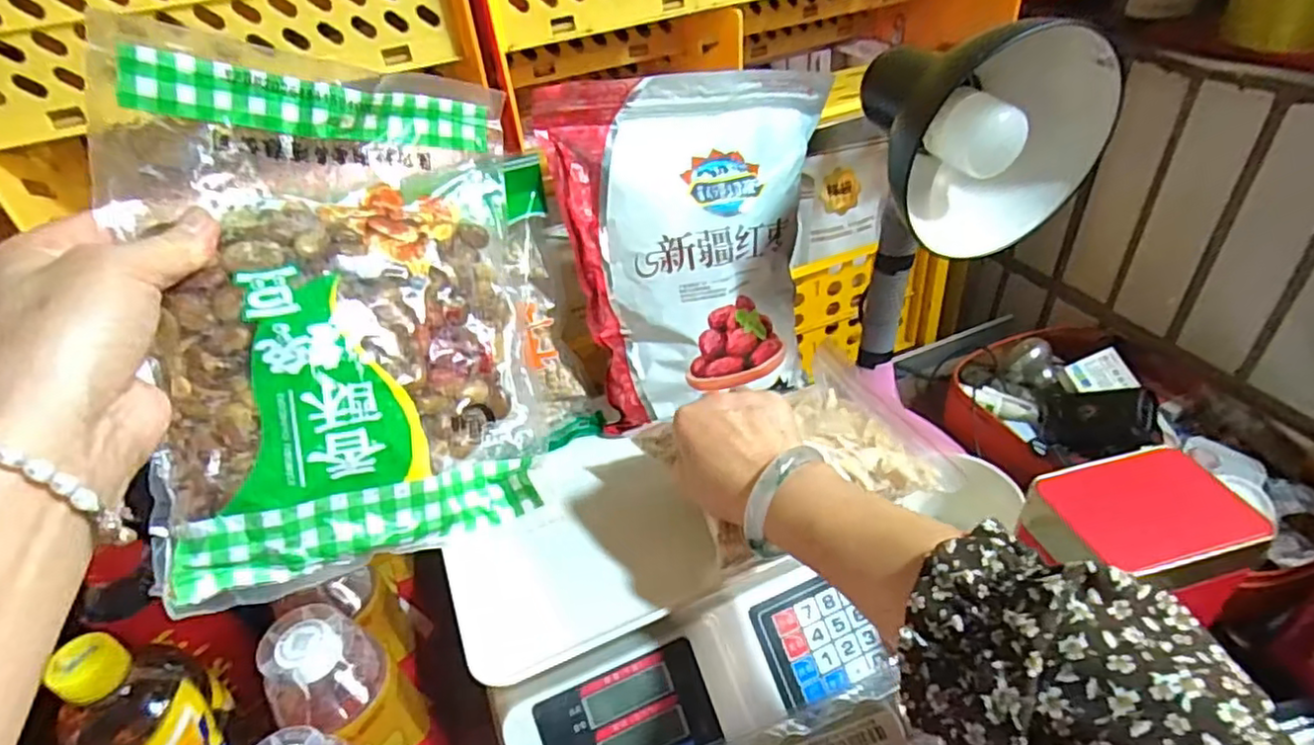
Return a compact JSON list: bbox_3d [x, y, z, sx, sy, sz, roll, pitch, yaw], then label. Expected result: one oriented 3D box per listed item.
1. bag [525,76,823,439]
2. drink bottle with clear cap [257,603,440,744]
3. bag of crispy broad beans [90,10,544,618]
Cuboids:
[{"bbox_3d":[0.034,-0.092,0.523,0.209,0.257,0.080,-12,11,-10],"label":"bag"},{"bbox_3d":[-0.175,0.211,0.396,0.056,0.172,0.061,26,46,34],"label":"drink bottle with clear cap"},{"bbox_3d":[-0.133,-0.029,0.299,0.164,0.217,0.024,-10,-1,-39],"label":"bag of crispy broad beans"}]

